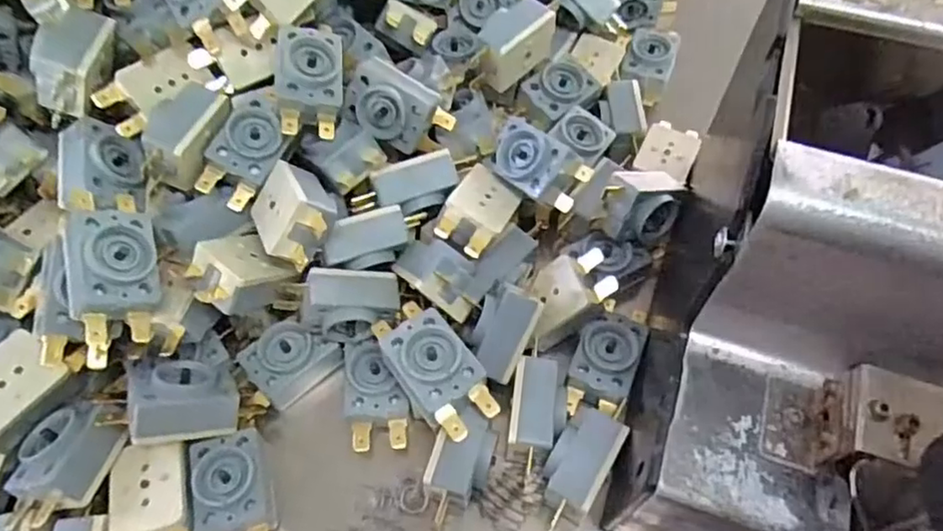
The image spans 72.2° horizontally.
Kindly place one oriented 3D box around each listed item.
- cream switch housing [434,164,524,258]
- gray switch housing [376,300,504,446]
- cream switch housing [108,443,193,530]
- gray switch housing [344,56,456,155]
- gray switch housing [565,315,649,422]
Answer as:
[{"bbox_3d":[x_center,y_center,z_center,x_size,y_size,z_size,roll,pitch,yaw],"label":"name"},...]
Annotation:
[{"bbox_3d":[0.001,-0.022,0.282,0.026,0.018,0.042,37,49,-3],"label":"cream switch housing"},{"bbox_3d":[-0.016,0.039,0.248,0.029,0.019,0.057,-34,65,-16],"label":"gray switch housing"},{"bbox_3d":[-0.117,0.092,0.244,0.026,0.025,0.044,-11,61,-5],"label":"cream switch housing"},{"bbox_3d":[-0.033,-0.069,0.284,0.045,0.014,0.031,37,95,-11],"label":"gray switch housing"},{"bbox_3d":[0.057,0.042,0.275,0.026,0.017,0.044,18,62,11],"label":"gray switch housing"}]

